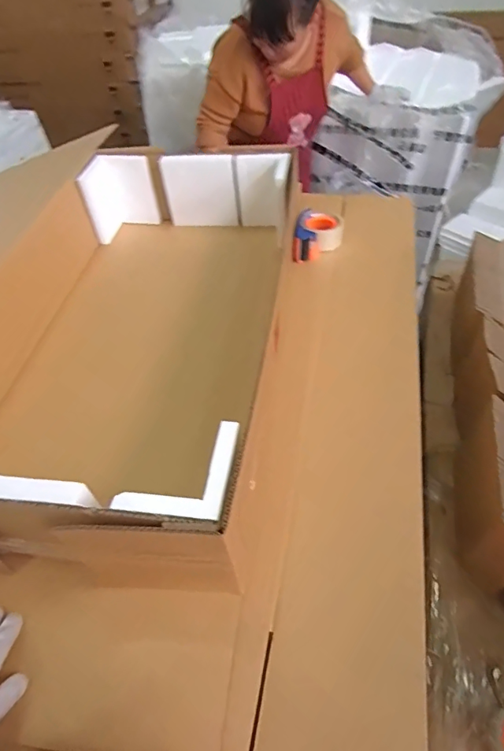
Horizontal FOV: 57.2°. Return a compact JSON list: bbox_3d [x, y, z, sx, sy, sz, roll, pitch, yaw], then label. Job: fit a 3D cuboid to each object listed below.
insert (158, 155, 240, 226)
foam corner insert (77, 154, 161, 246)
[{"bbox_3d":[-0.120,-0.438,1.104,0.170,0.166,0.029,0,49,6],"label":"insert"},{"bbox_3d":[-0.323,-0.431,1.124,0.179,0.170,0.075,-30,52,-19],"label":"foam corner insert"}]

